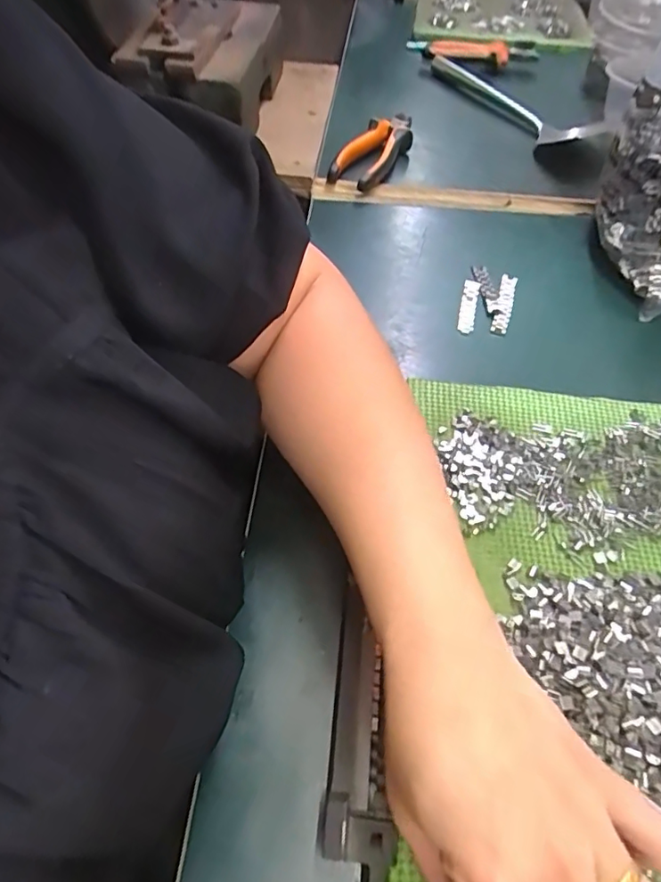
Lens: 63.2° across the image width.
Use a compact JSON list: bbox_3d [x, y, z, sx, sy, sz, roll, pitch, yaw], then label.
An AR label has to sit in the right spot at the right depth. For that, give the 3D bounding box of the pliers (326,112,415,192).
[{"bbox_3d":[0.048,-0.315,0.582,0.059,0.027,0.146,20,57,12],"label":"pliers"}]

